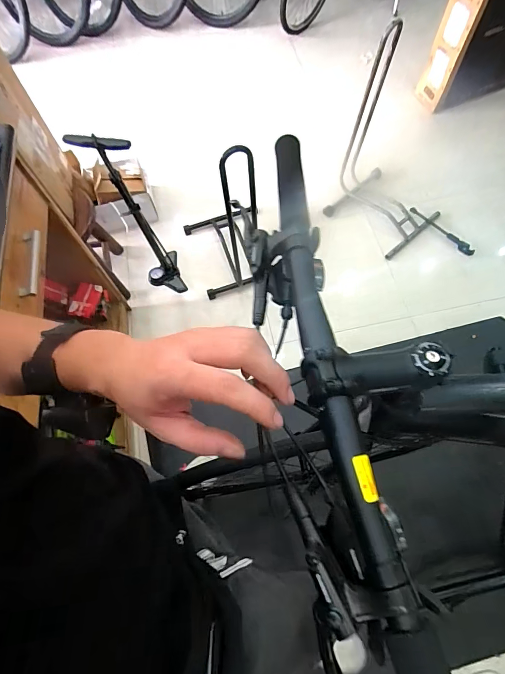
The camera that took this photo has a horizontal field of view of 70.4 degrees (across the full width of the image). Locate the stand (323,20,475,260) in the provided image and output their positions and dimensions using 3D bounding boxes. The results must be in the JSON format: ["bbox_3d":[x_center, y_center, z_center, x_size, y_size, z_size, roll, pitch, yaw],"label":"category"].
[{"bbox_3d":[0.674,-0.740,1.506,0.371,0.703,0.813,-38,69,-12],"label":"stand"}]

